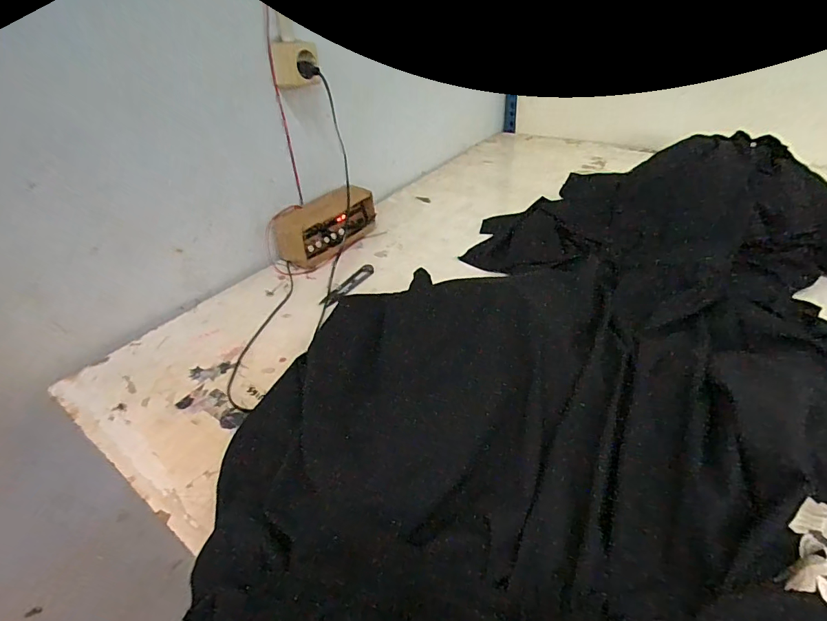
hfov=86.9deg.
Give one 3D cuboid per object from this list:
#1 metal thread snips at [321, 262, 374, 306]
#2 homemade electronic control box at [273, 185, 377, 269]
[{"bbox_3d":[-0.102,-0.042,0.692,0.024,0.008,0.117,18,43,27],"label":"metal thread snips"},{"bbox_3d":[-0.152,-0.156,0.782,0.078,0.088,0.184,24,46,32],"label":"homemade electronic control box"}]

